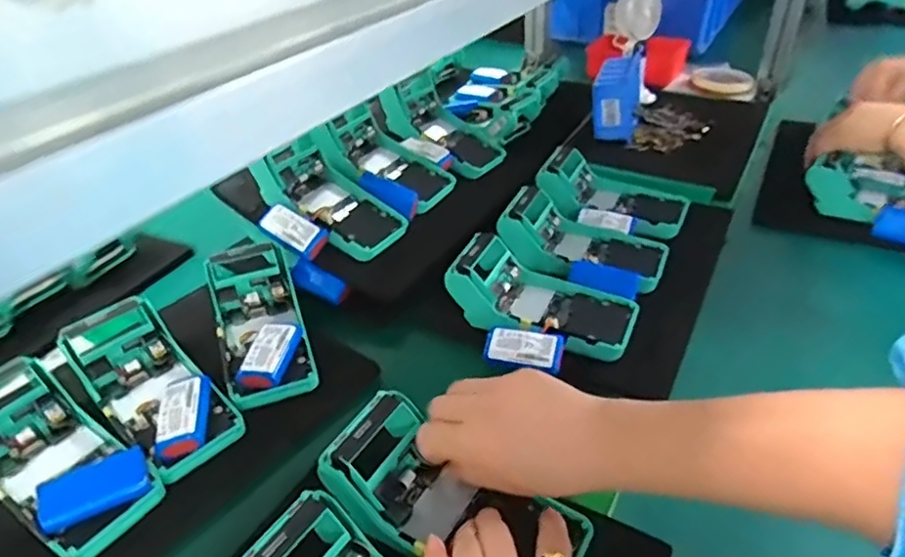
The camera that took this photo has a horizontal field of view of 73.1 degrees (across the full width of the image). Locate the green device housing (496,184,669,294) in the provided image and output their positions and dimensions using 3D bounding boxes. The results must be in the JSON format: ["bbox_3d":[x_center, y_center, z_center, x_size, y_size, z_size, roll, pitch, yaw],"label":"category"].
[{"bbox_3d":[0.138,-0.046,0.642,0.171,0.053,0.106,10,37,18],"label":"green device housing"}]

